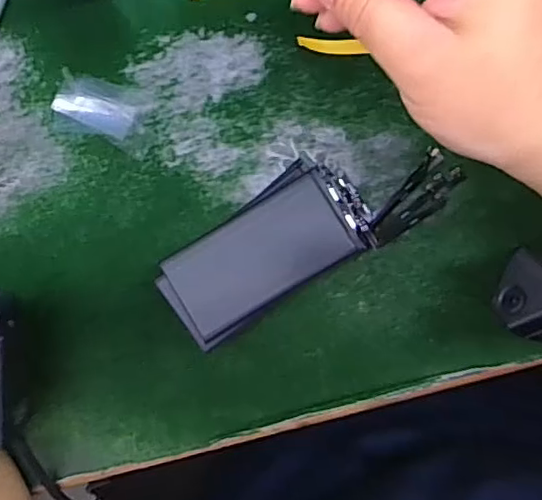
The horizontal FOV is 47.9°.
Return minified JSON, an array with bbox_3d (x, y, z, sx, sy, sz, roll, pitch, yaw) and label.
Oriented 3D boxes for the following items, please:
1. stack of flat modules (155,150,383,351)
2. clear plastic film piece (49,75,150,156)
[{"bbox_3d":[-0.002,0.000,0.297,0.101,0.033,0.051,-32,87,1],"label":"stack of flat modules"},{"bbox_3d":[-0.089,-0.073,0.320,0.050,0.004,0.031,19,90,4],"label":"clear plastic film piece"}]

